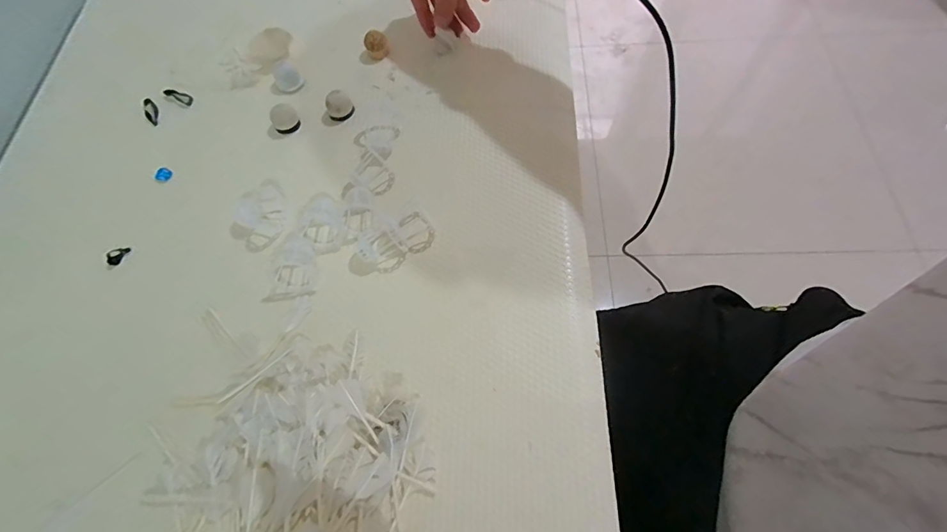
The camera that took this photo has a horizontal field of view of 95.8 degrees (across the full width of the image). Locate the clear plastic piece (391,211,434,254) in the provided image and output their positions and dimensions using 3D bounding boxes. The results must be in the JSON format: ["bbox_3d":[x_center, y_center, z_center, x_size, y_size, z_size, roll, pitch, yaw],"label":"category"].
[{"bbox_3d":[-0.053,-0.030,0.385,0.036,0.007,0.033,41,75,16],"label":"clear plastic piece"}]

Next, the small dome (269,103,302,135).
[{"bbox_3d":[-0.194,-0.153,0.436,0.025,0.020,0.029,-26,70,-8],"label":"small dome"}]

